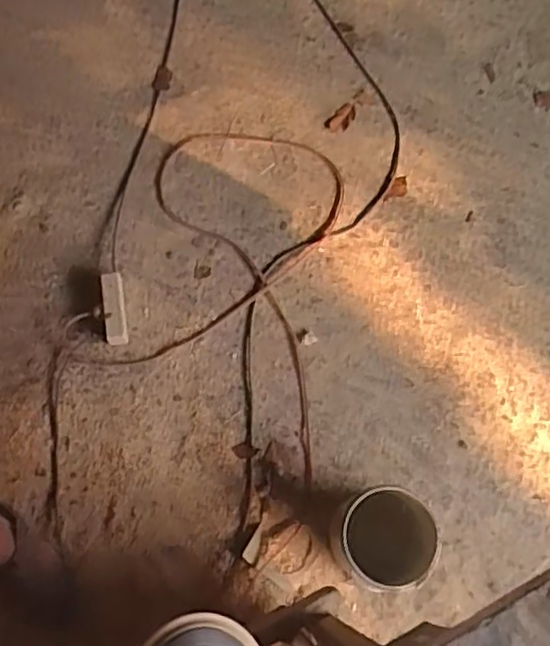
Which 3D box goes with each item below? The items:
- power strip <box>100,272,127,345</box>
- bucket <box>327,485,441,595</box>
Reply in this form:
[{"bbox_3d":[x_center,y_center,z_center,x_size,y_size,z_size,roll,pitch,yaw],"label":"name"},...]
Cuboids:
[{"bbox_3d":[-0.351,-0.031,1.414,0.050,0.034,0.156,-8,82,-6],"label":"power strip"},{"bbox_3d":[0.206,0.422,1.265,0.192,0.181,0.174,40,73,9],"label":"bucket"}]

